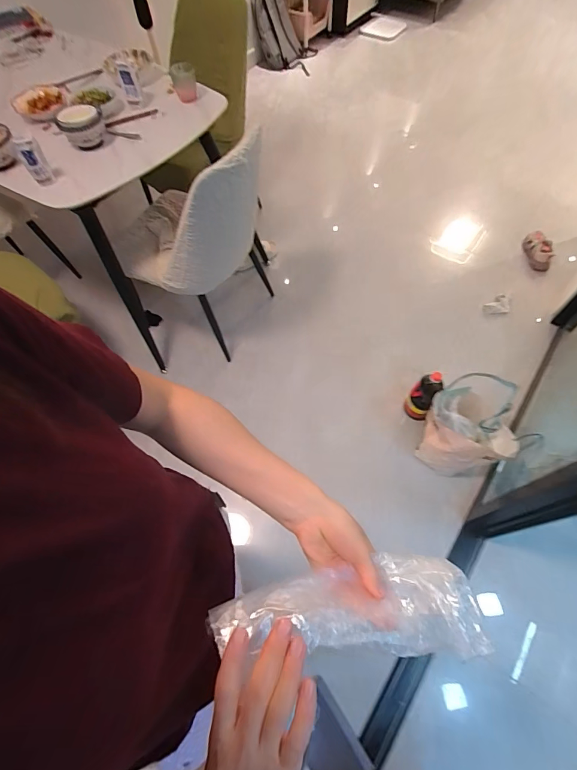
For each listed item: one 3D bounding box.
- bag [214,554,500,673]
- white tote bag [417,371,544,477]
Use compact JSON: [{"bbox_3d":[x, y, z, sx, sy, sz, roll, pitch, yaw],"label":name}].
[{"bbox_3d":[0.060,0.211,0.359,0.255,0.048,0.087,7,60,-15],"label":"bag"},{"bbox_3d":[0.637,0.171,1.333,0.264,0.345,0.299,-27,64,-12],"label":"white tote bag"}]

